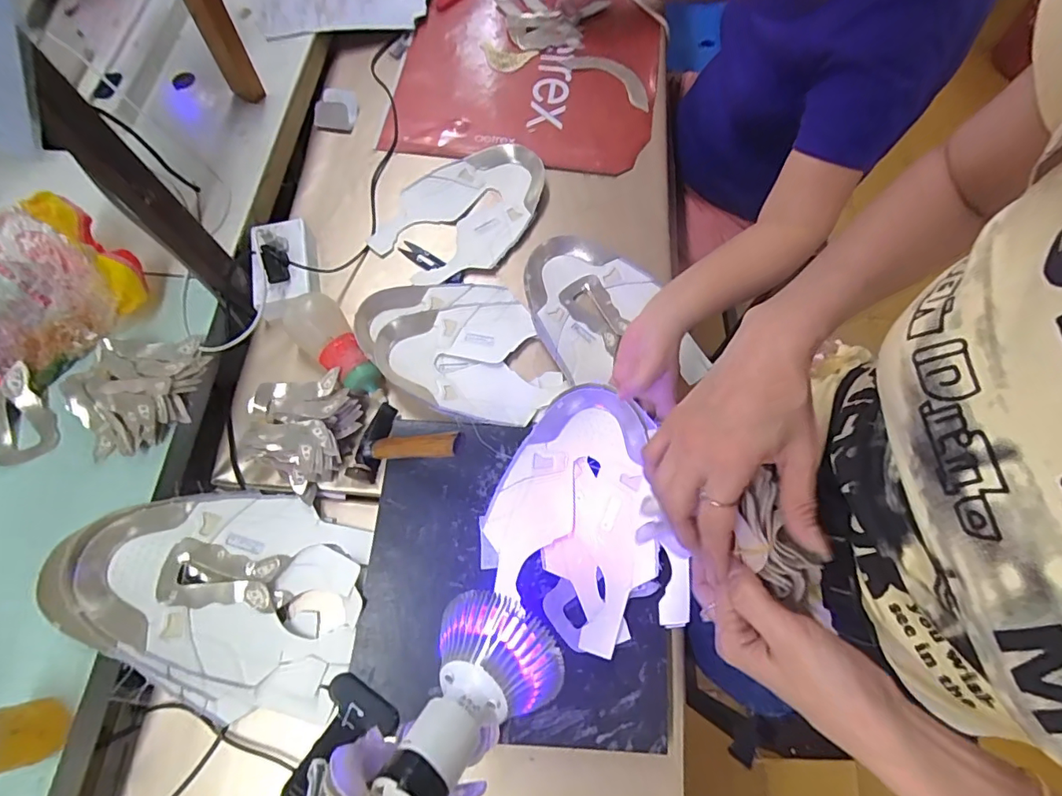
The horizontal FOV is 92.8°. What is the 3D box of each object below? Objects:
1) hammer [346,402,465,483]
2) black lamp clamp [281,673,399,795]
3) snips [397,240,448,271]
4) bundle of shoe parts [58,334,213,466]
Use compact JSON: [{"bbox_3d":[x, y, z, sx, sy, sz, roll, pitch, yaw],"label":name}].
[{"bbox_3d":[-0.127,0.044,0.535,0.156,0.025,0.087,-6,63,38],"label":"hammer"},{"bbox_3d":[-0.179,0.318,0.464,0.072,0.043,0.099,32,73,12],"label":"black lamp clamp"},{"bbox_3d":[-0.148,-0.190,0.680,0.068,0.008,0.025,38,74,13],"label":"snips"},{"bbox_3d":[-0.440,-0.011,0.564,0.147,0.031,0.119,-36,73,-13],"label":"bundle of shoe parts"}]

